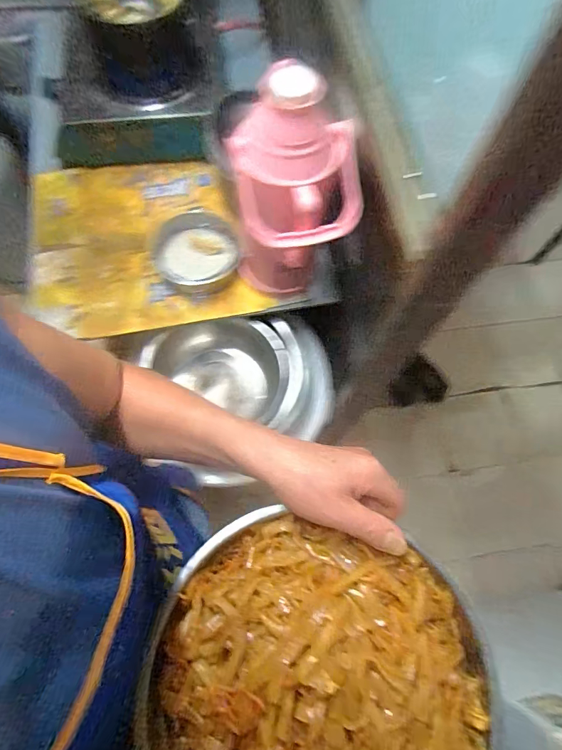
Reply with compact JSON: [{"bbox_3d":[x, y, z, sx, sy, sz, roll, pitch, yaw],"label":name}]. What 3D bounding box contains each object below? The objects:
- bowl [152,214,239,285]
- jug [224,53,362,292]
[{"bbox_3d":[-0.168,-0.246,0.816,0.160,0.044,0.175,-7,69,-6],"label":"bowl"},{"bbox_3d":[0.015,-0.246,0.643,0.159,0.351,0.149,-7,69,-6],"label":"jug"}]

